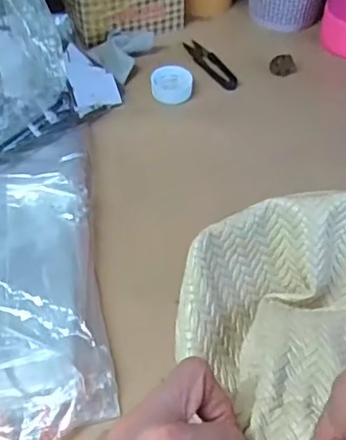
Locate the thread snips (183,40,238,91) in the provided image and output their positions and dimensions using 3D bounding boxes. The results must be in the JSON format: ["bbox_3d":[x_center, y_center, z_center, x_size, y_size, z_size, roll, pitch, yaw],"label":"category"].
[{"bbox_3d":[0.038,-0.171,0.644,0.026,0.010,0.101,-20,53,-17],"label":"thread snips"}]

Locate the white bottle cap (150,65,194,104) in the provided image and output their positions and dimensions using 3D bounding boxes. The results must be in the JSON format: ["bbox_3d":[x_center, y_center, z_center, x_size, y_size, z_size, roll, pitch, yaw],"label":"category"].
[{"bbox_3d":[-0.001,-0.138,0.604,0.042,0.020,0.042,0,50,0],"label":"white bottle cap"}]

